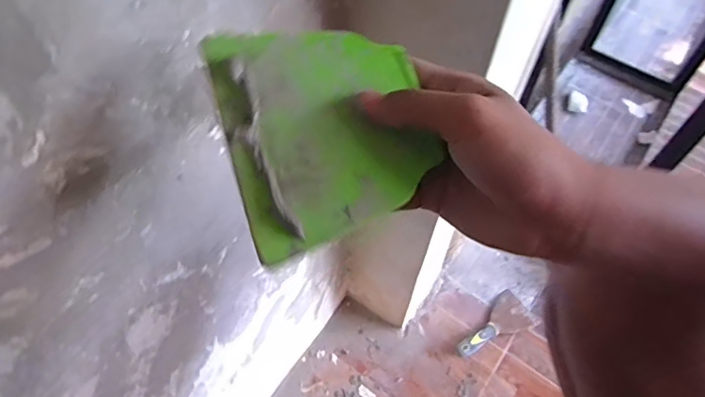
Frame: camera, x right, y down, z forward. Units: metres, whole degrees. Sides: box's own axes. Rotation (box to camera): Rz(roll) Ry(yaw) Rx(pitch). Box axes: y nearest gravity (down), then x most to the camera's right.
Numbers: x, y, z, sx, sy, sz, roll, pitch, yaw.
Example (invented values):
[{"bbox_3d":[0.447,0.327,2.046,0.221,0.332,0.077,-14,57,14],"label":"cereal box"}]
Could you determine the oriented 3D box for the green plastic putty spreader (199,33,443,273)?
[{"bbox_3d":[-0.013,-0.039,0.276,0.102,0.009,0.119,-15,76,-13],"label":"green plastic putty spreader"}]

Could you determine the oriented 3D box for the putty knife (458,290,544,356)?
[{"bbox_3d":[0.323,0.297,1.198,0.183,0.022,0.094,-36,68,-18],"label":"putty knife"}]

